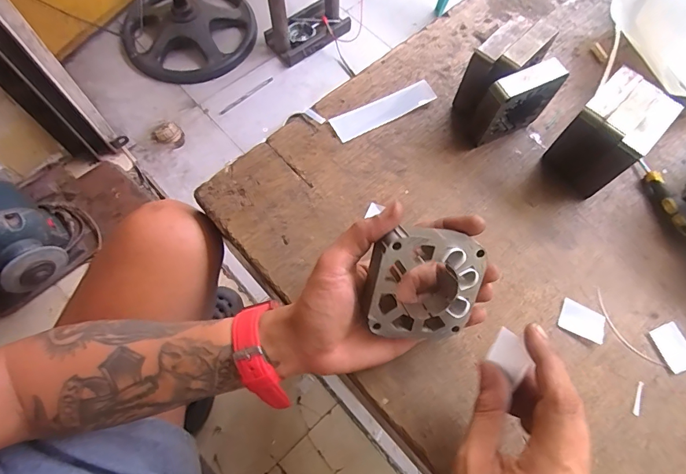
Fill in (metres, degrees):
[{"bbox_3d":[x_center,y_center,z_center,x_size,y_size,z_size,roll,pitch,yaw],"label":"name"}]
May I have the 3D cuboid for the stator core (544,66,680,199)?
[{"bbox_3d":[0.241,-0.092,0.372,0.079,0.075,0.062,-42,75,-16],"label":"stator core"}]

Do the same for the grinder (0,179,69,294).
[{"bbox_3d":[-0.654,-0.022,0.771,0.302,0.165,0.126,41,73,13],"label":"grinder"}]

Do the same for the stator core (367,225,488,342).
[{"bbox_3d":[0.057,0.034,0.292,0.080,0.018,0.084,10,110,-16],"label":"stator core"}]

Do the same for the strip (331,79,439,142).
[{"bbox_3d":[0.043,-0.134,0.423,0.115,0.004,0.031,-27,71,-12],"label":"strip"}]

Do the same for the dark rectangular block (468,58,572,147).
[{"bbox_3d":[0.160,-0.124,0.381,0.074,0.074,0.023,-22,71,-10],"label":"dark rectangular block"}]

